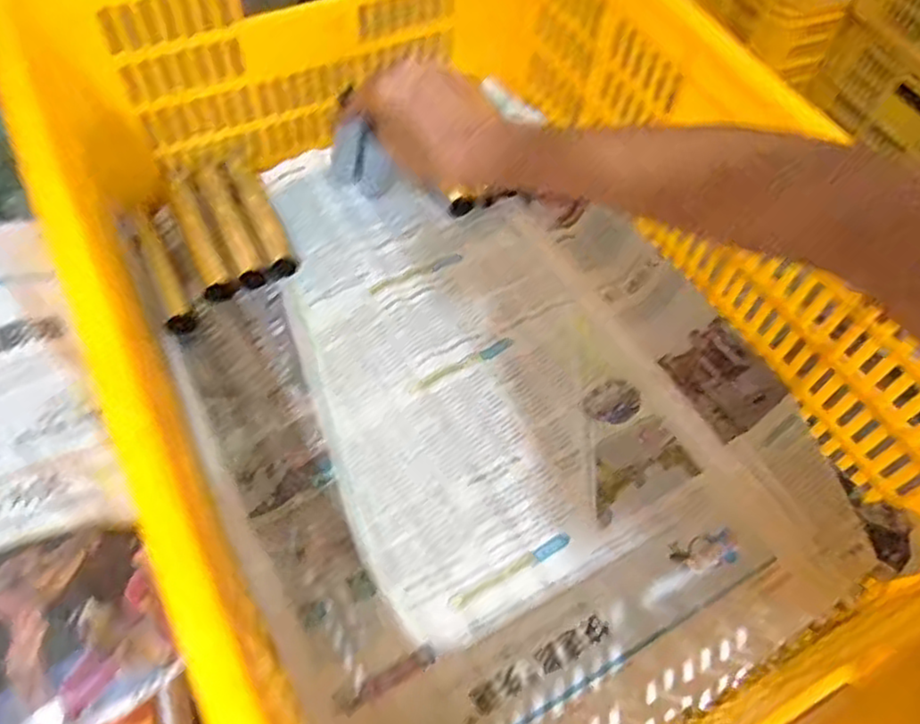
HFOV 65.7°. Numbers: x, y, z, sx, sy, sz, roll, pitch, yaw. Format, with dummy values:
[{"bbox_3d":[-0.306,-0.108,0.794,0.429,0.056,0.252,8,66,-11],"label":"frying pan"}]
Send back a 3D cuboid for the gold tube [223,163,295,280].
[{"bbox_3d":[-0.172,-0.128,0.609,0.022,0.019,0.131,-23,63,-15],"label":"gold tube"}]

